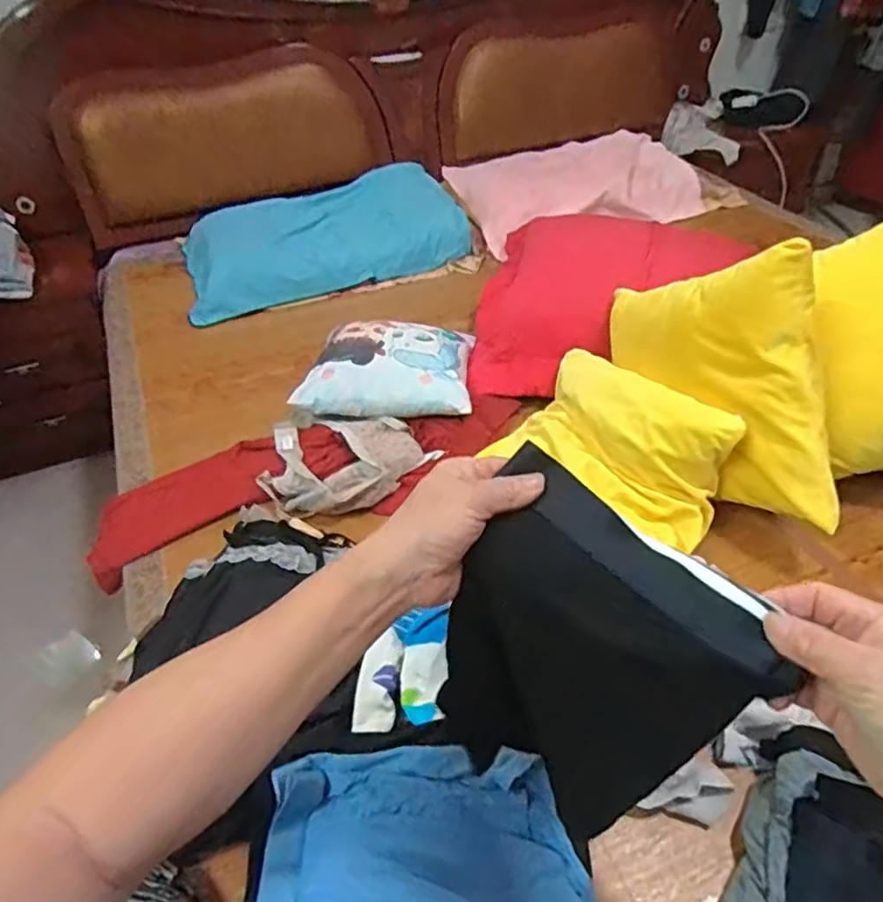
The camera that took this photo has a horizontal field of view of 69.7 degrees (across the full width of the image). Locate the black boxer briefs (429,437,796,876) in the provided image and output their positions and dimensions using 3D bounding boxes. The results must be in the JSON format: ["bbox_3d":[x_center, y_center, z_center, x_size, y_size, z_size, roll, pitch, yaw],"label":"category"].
[{"bbox_3d":[0.073,0.151,0.444,0.203,0.247,0.040,42,29,25],"label":"black boxer briefs"}]

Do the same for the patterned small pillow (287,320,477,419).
[{"bbox_3d":[-0.090,-0.163,1.150,0.283,0.071,0.258,2,42,7],"label":"patterned small pillow"}]

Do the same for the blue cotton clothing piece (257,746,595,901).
[{"bbox_3d":[-0.011,0.380,0.584,0.303,0.056,0.186,-4,41,1],"label":"blue cotton clothing piece"}]

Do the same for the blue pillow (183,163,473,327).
[{"bbox_3d":[-0.292,-0.535,1.582,0.686,0.125,0.359,-17,43,-14],"label":"blue pillow"}]

